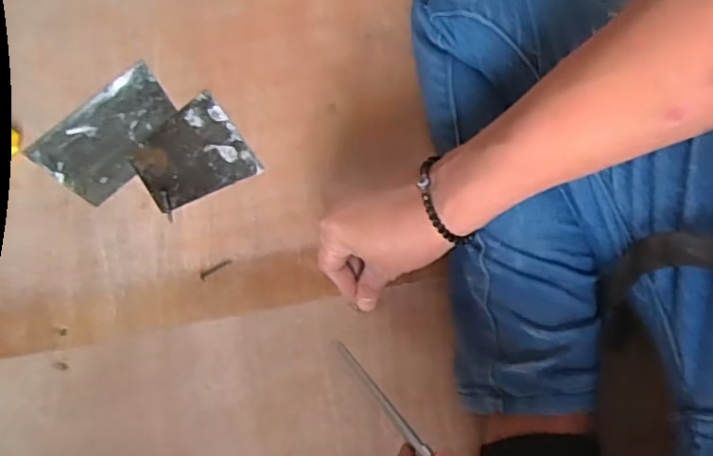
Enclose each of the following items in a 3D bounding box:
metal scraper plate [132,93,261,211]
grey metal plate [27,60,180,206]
[{"bbox_3d":[-0.155,-0.069,0.592,0.096,0.004,0.100,-34,71,-10],"label":"metal scraper plate"},{"bbox_3d":[-0.231,-0.092,0.604,0.094,0.004,0.133,38,75,16],"label":"grey metal plate"}]

